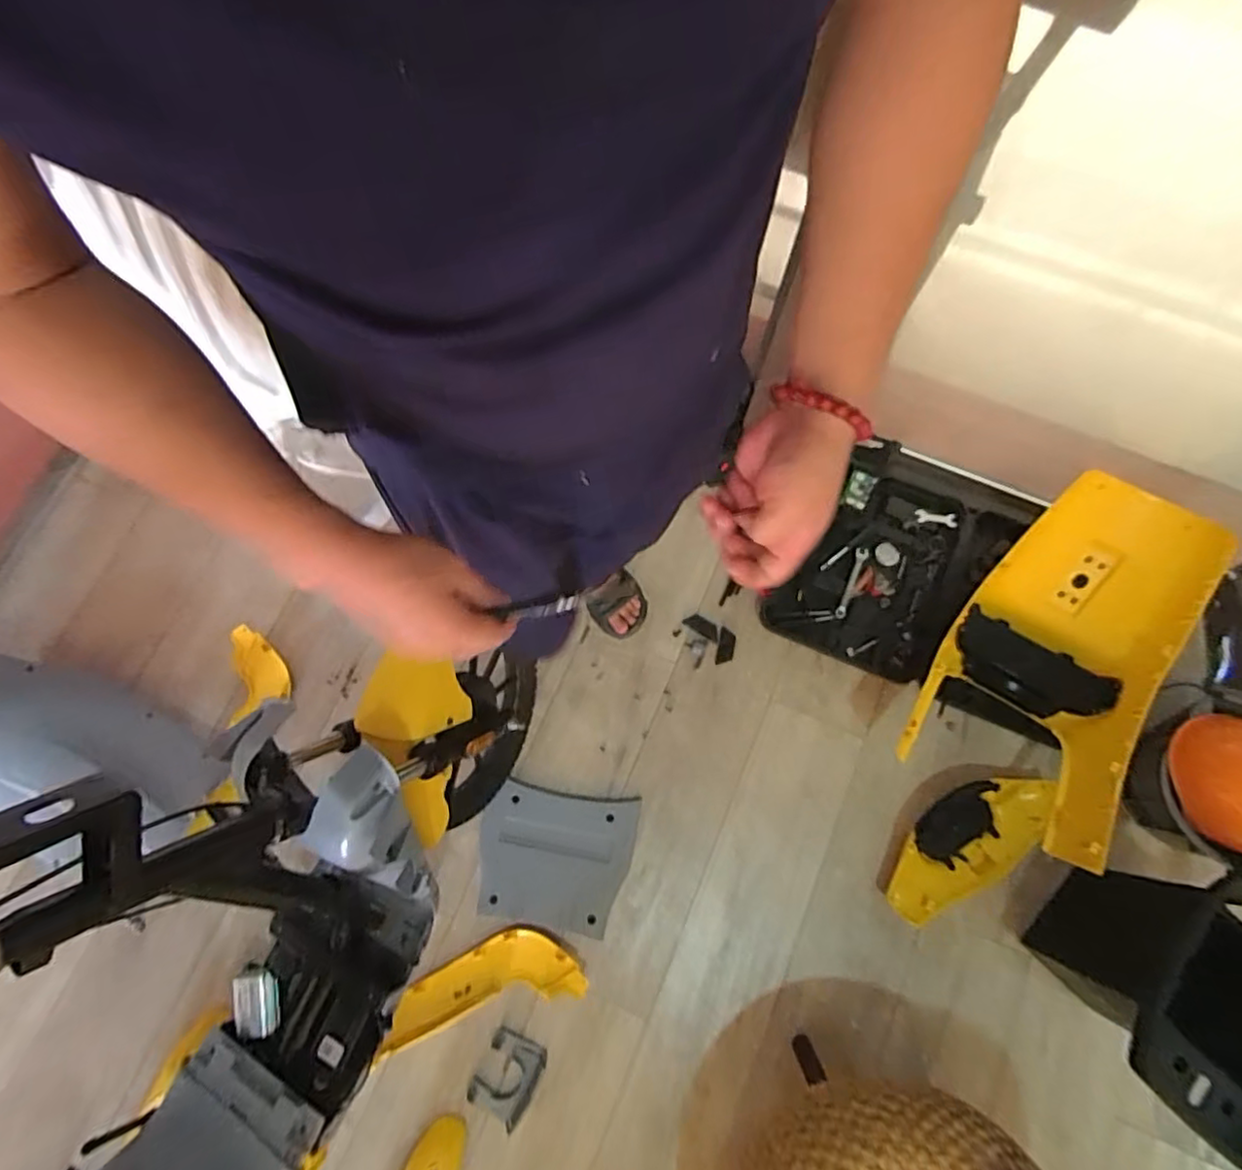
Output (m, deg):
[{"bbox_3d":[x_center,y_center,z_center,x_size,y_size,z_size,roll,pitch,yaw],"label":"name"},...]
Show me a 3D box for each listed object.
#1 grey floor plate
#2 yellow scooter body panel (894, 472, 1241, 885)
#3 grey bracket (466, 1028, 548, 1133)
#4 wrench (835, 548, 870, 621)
[{"bbox_3d":[-0.127,0.521,1.216,0.288,0.040,0.249,10,76,4],"label":"grey floor plate"},{"bbox_3d":[0.775,0.126,1.134,0.344,0.294,0.629,35,79,9],"label":"yellow scooter body panel"},{"bbox_3d":[-0.201,0.863,1.112,0.102,0.031,0.123,28,78,8],"label":"grey bracket"},{"bbox_3d":[0.486,-0.003,1.340,0.028,0.007,0.158,25,82,3],"label":"wrench"}]

